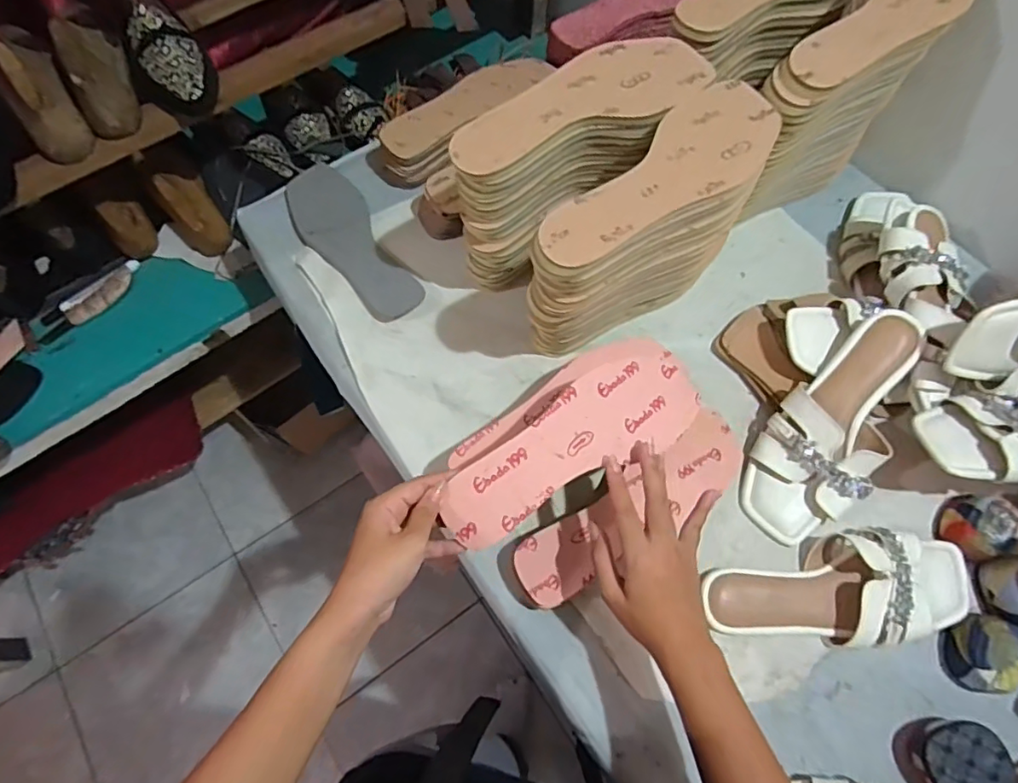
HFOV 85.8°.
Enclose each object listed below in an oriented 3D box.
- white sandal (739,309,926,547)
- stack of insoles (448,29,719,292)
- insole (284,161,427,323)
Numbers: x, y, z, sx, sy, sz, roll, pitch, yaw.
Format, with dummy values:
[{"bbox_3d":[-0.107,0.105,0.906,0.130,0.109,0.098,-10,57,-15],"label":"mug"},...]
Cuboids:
[{"bbox_3d":[0.311,0.024,0.516,0.094,0.043,0.233,32,87,13],"label":"white sandal"},{"bbox_3d":[0.060,-0.200,0.535,0.225,0.190,0.081,-34,70,-14],"label":"stack of insoles"},{"bbox_3d":[-0.184,-0.172,0.627,0.081,0.006,0.231,-30,71,-14],"label":"insole"}]

